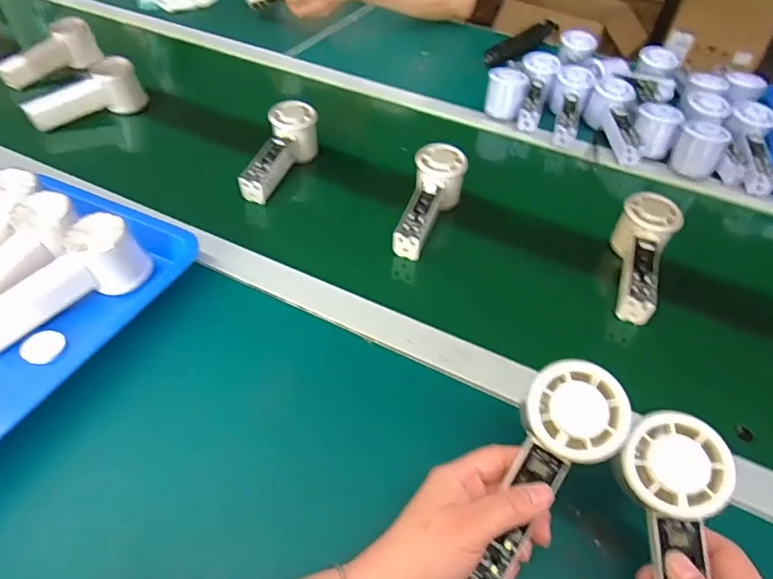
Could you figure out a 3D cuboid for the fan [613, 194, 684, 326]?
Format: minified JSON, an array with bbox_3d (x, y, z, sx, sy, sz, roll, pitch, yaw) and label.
[{"bbox_3d":[0.269,-0.029,0.533,0.054,0.059,0.155,16,63,10],"label":"fan"}]

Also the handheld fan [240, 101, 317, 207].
[{"bbox_3d":[-0.136,-0.164,0.634,0.054,0.057,0.149,17,62,11],"label":"handheld fan"}]

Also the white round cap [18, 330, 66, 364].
[{"bbox_3d":[-0.293,0.049,0.430,0.032,0.004,0.032,2,47,-2],"label":"white round cap"}]

